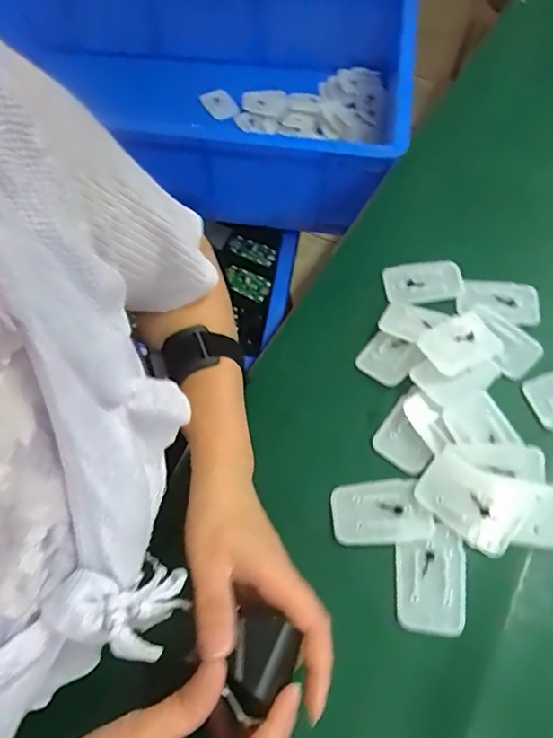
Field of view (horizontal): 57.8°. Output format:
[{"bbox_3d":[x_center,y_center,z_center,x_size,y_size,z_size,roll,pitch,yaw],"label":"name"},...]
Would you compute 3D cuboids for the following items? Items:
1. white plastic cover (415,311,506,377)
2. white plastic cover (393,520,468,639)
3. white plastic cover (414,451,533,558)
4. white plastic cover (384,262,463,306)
[{"bbox_3d":[0.154,-0.022,0.420,0.065,0.009,0.051,-27,57,-17],"label":"white plastic cover"},{"bbox_3d":[0.104,0.140,0.338,0.045,0.011,0.068,2,59,6],"label":"white plastic cover"},{"bbox_3d":[0.137,0.093,0.353,0.069,0.004,0.049,34,82,20],"label":"white plastic cover"},{"bbox_3d":[0.138,-0.081,0.470,0.069,0.010,0.044,-4,59,2],"label":"white plastic cover"}]

